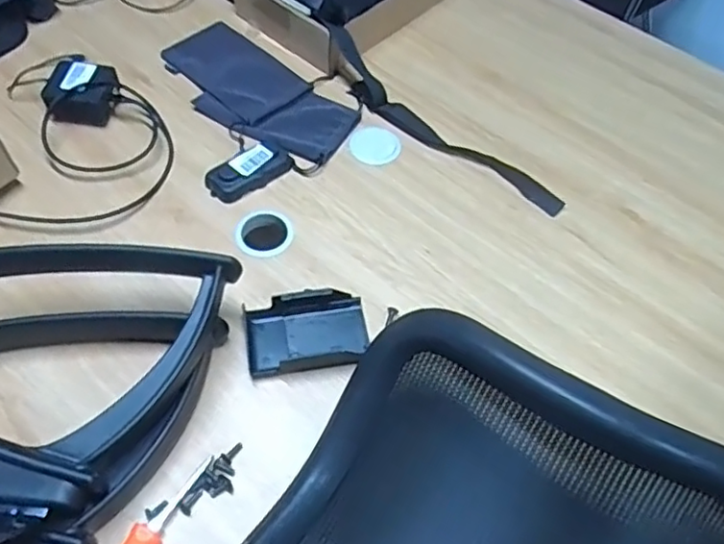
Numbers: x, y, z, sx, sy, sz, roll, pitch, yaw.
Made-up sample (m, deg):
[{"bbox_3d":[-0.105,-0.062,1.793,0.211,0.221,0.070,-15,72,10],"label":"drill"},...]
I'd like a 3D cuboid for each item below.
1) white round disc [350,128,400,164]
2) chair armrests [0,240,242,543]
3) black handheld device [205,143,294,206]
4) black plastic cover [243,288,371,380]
[{"bbox_3d":[0.018,-0.169,0.840,0.066,0.004,0.060,2,56,-2],"label":"white round disc"},{"bbox_3d":[-0.301,0.102,0.573,0.263,0.105,0.314,17,57,8],"label":"chair armrests"},{"bbox_3d":[-0.140,-0.126,0.789,0.106,0.023,0.053,-34,64,-23],"label":"black handheld device"},{"bbox_3d":[-0.056,0.065,0.661,0.129,0.034,0.092,-9,57,-9],"label":"black plastic cover"}]

